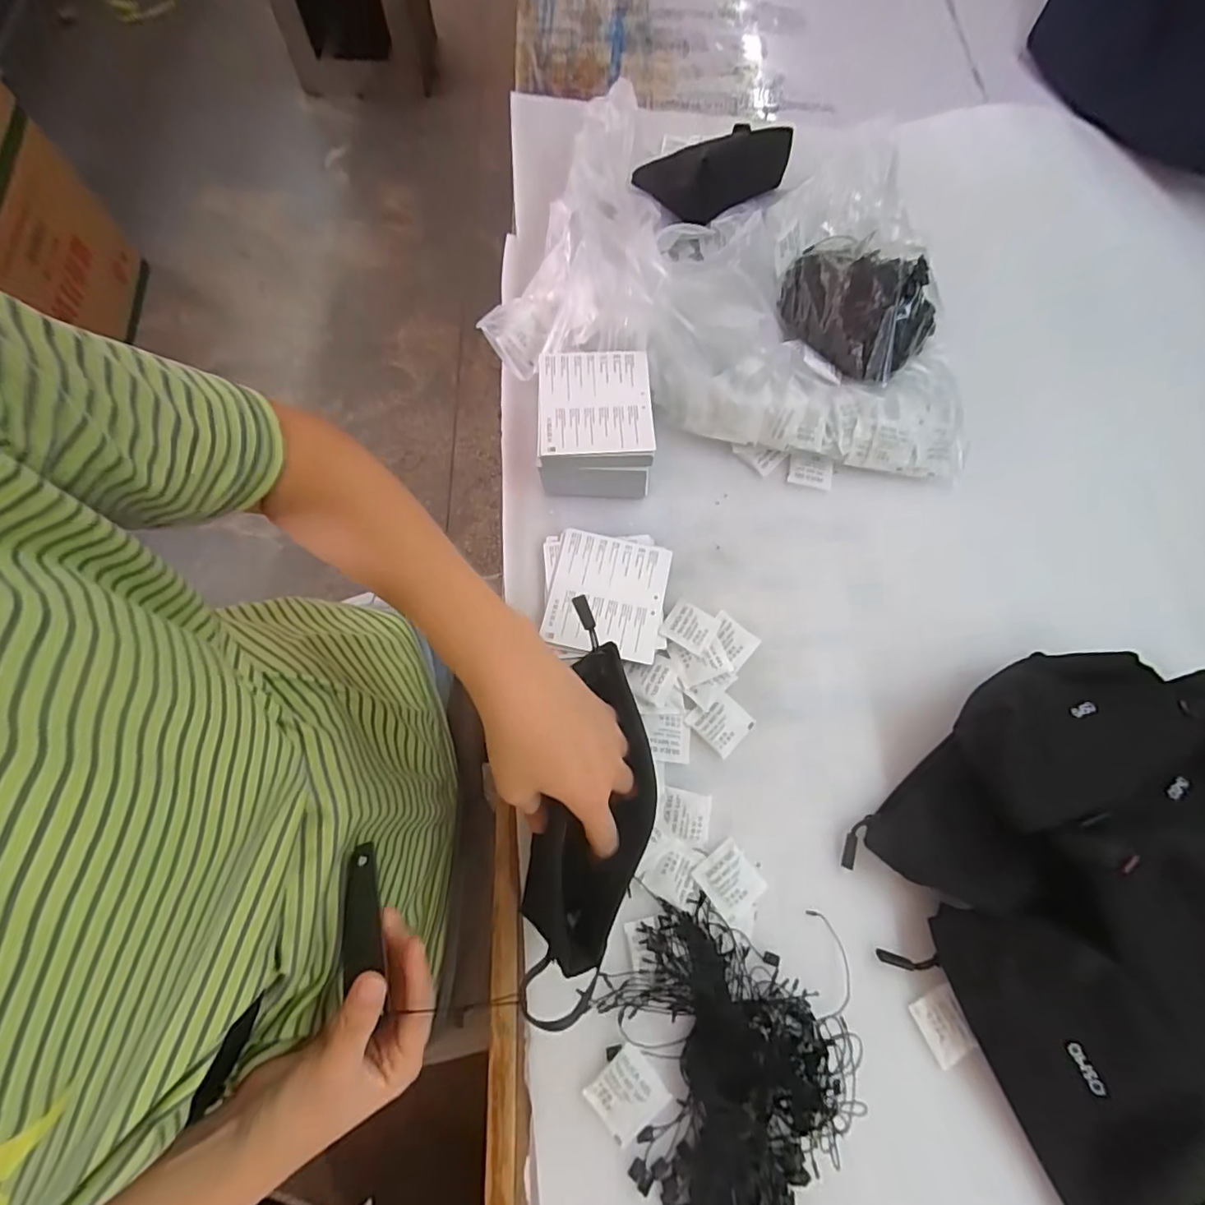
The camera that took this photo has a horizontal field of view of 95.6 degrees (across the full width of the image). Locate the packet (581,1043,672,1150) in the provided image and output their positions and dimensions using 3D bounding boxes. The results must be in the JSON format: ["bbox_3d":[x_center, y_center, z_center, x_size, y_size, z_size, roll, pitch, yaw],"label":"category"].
[{"bbox_3d":[0.015,0.304,0.337,0.040,0.004,0.039,-39,76,-15],"label":"packet"}]

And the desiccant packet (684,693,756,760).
[{"bbox_3d":[0.090,0.090,0.415,0.041,0.004,0.038,43,74,12],"label":"desiccant packet"}]

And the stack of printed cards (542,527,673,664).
[{"bbox_3d":[0.002,-0.005,0.443,0.098,0.014,0.107,3,70,-1],"label":"stack of printed cards"}]

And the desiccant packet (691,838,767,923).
[{"bbox_3d":[0.089,0.194,0.383,0.038,0.004,0.042,-37,75,-14],"label":"desiccant packet"}]

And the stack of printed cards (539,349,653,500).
[{"bbox_3d":[-0.007,-0.148,0.465,0.092,0.066,0.104,0,70,-2],"label":"stack of printed cards"}]

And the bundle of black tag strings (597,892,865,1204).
[{"bbox_3d":[0.068,0.289,0.334,0.156,0.033,0.144,39,73,11],"label":"bundle of black tag strings"}]

